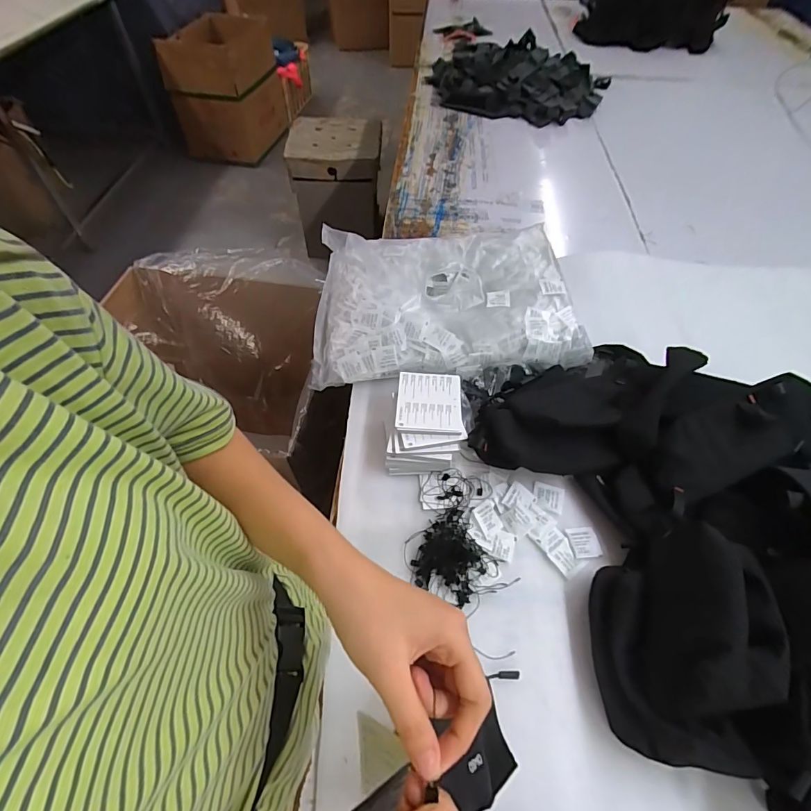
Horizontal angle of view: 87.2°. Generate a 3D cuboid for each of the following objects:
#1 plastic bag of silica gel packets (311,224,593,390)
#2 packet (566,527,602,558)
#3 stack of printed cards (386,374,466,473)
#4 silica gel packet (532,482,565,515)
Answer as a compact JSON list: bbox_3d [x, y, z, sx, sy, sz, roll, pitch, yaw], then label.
[{"bbox_3d":[0.064,-0.203,0.776,0.445,0.070,0.347,-2,54,-2],"label":"plastic bag of silica gel packets"},{"bbox_3d":[0.236,0.181,0.563,0.039,0.004,0.039,-3,54,-3],"label":"packet"},{"bbox_3d":[0.030,0.024,0.626,0.109,0.057,0.141,2,54,1],"label":"stack of printed cards"},{"bbox_3d":[0.201,0.129,0.598,0.043,0.005,0.039,15,56,10],"label":"silica gel packet"}]

